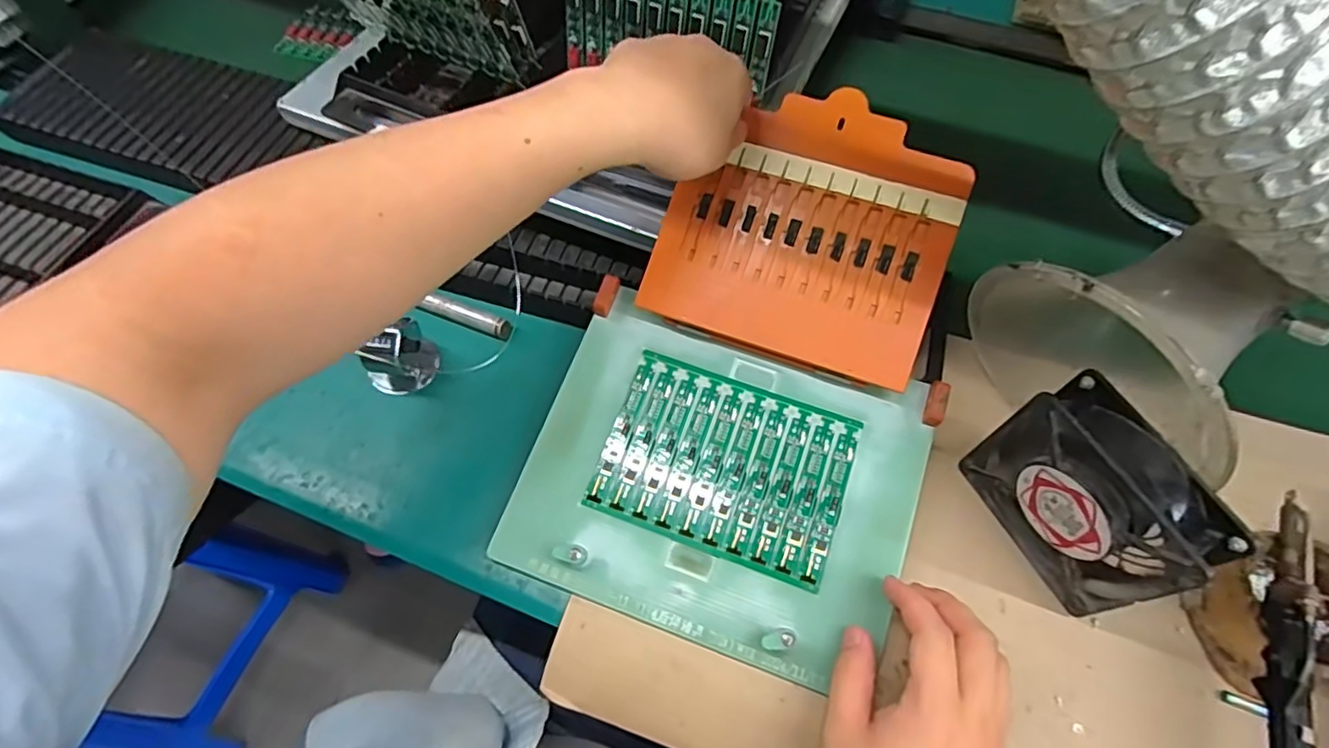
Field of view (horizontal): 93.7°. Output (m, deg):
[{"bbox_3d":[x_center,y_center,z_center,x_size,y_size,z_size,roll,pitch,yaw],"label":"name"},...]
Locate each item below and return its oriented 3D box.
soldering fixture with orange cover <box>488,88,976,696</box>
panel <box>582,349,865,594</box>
[{"bbox_3d":[0.064,-0.011,0.421,0.250,0.121,0.347,19,62,9],"label":"soldering fixture with orange cover"},{"bbox_3d":[0.042,0.062,0.432,0.163,0.004,0.120,19,71,9],"label":"panel"}]

